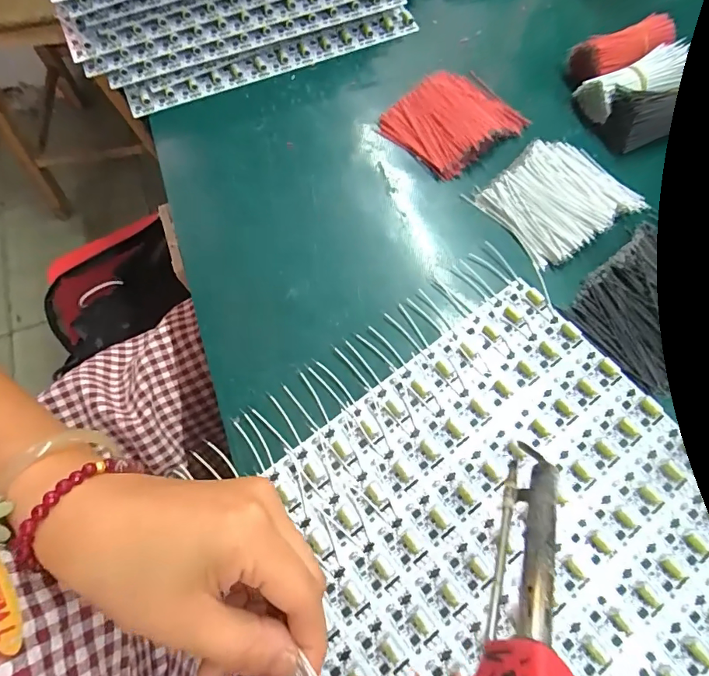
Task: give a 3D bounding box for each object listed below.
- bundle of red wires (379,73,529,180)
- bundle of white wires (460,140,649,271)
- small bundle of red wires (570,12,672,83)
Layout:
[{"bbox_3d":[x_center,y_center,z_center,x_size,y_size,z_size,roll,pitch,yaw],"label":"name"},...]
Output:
[{"bbox_3d":[0.086,-0.193,0.398,0.102,0.026,0.085,-35,72,-12],"label":"bundle of red wires"},{"bbox_3d":[0.168,-0.117,0.364,0.112,0.021,0.092,-33,72,-11],"label":"bundle of white wires"},{"bbox_3d":[0.244,-0.262,0.412,0.094,0.035,0.040,-21,70,-7],"label":"small bundle of red wires"}]

